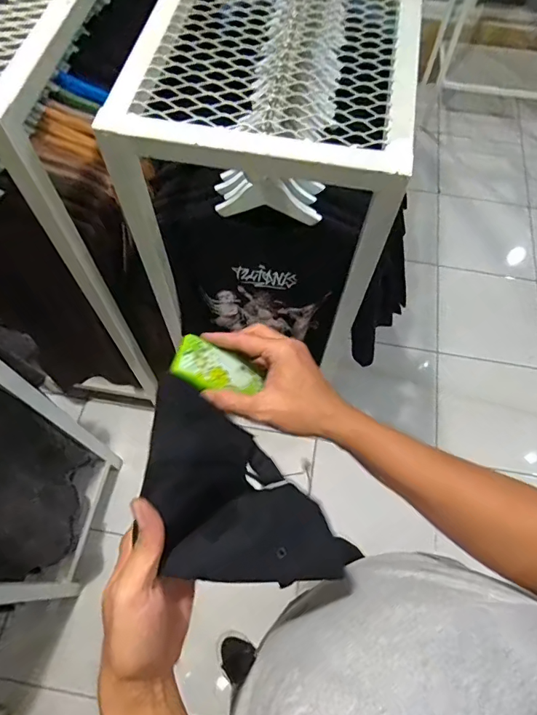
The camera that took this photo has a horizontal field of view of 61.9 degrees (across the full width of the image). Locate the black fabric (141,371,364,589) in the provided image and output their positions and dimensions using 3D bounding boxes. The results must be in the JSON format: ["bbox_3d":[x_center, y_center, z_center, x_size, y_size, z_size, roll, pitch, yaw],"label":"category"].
[{"bbox_3d":[-0.038,0.113,0.367,0.111,0.097,0.203,-39,72,-17],"label":"black fabric"}]

